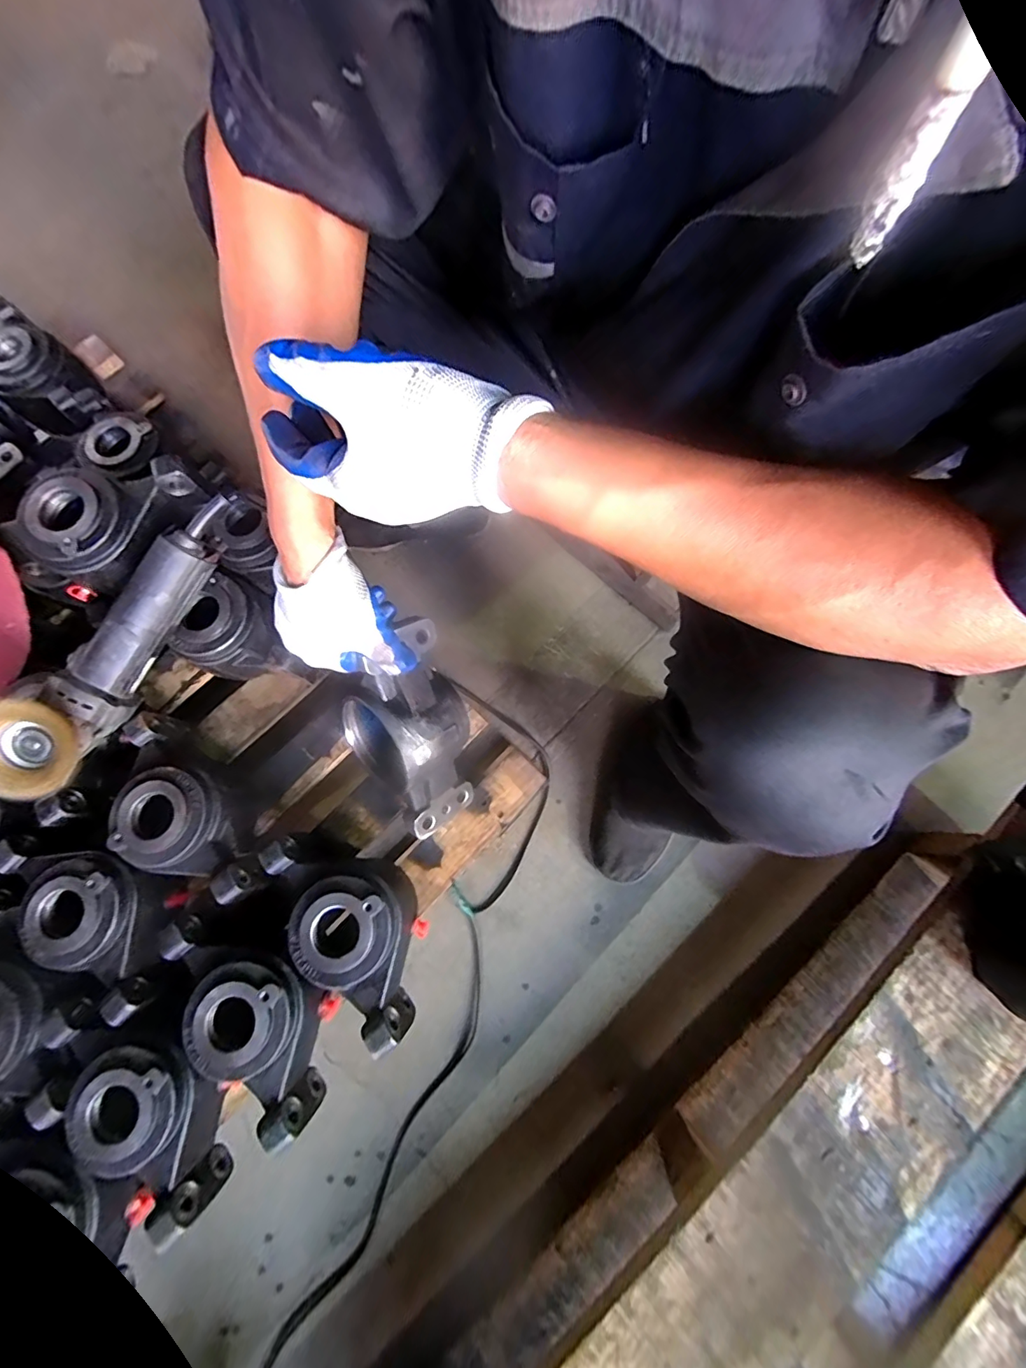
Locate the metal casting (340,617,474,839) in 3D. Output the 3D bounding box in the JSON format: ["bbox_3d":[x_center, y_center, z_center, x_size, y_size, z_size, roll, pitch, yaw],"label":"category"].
[{"bbox_3d":[-0.110,0.055,0.496,0.117,0.091,0.227,-3,118,0],"label":"metal casting"}]

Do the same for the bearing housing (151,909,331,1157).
[{"bbox_3d":[-0.257,0.316,0.481,0.229,0.081,0.108,42,80,11],"label":"bearing housing"}]

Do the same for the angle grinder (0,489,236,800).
[{"bbox_3d":[-0.401,-0.046,0.503,0.078,0.095,0.344,23,77,7],"label":"angle grinder"}]

